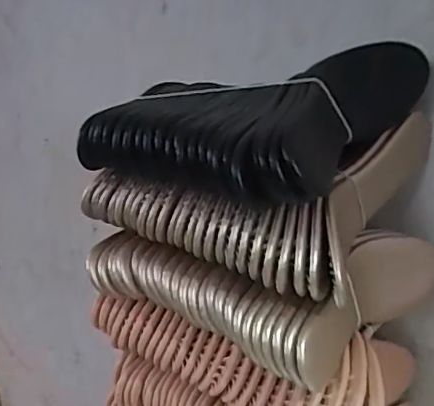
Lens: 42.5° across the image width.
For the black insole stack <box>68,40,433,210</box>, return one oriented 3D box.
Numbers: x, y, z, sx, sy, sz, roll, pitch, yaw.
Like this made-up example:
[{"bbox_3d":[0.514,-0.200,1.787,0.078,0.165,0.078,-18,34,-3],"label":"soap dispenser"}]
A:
[{"bbox_3d":[0.021,-0.074,0.482,0.222,0.097,0.188,12,23,41],"label":"black insole stack"}]

